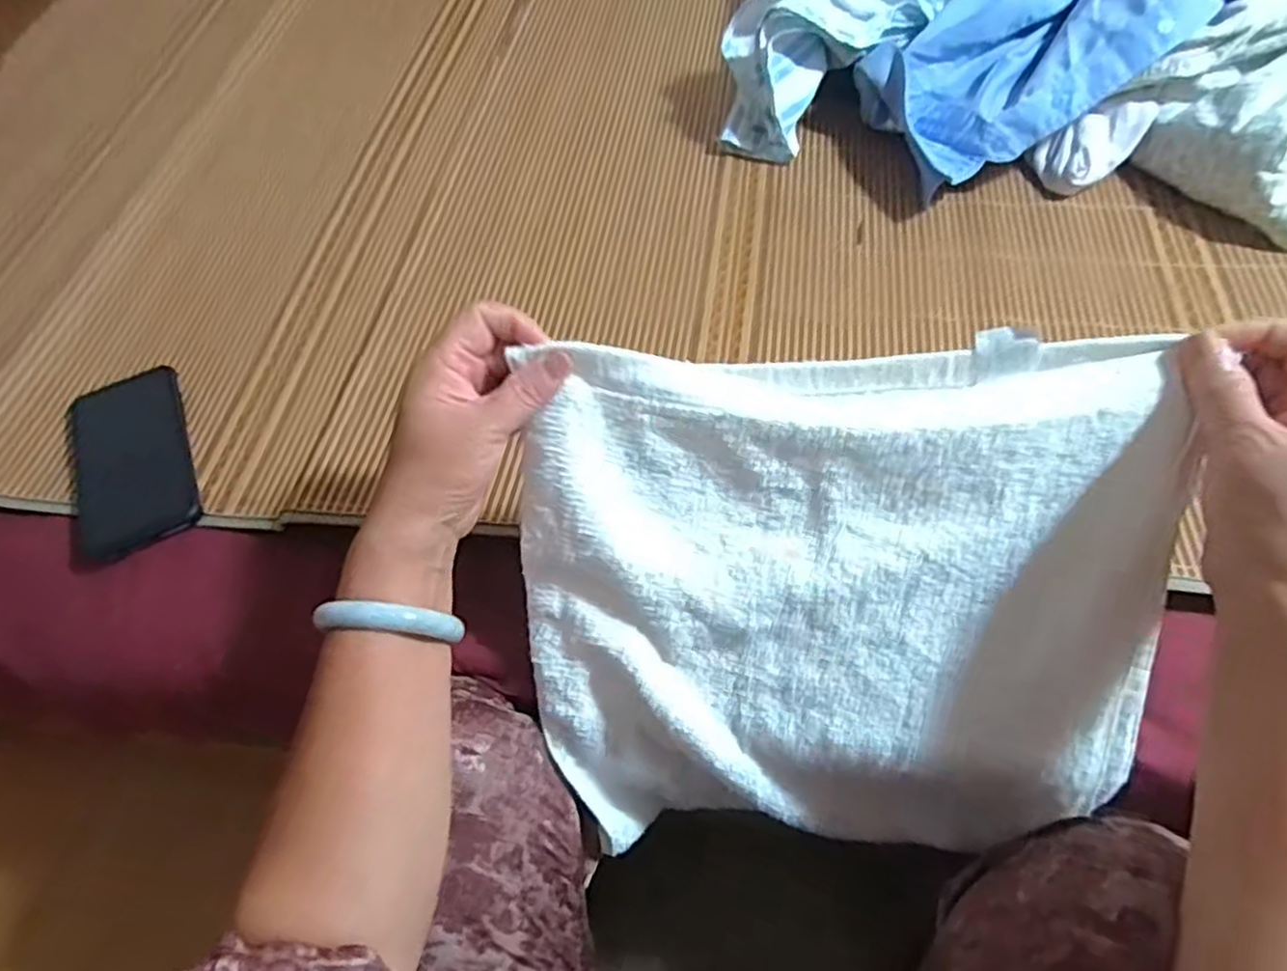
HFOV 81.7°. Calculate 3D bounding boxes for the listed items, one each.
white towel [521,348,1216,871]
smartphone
[{"bbox_3d":[0.105,0.087,0.431,0.326,0.329,0.052,0,19,6],"label":"white towel"},{"bbox_3d":[-0.381,-0.023,0.550,0.086,0.013,0.159,-24,59,-11],"label":"smartphone"}]

